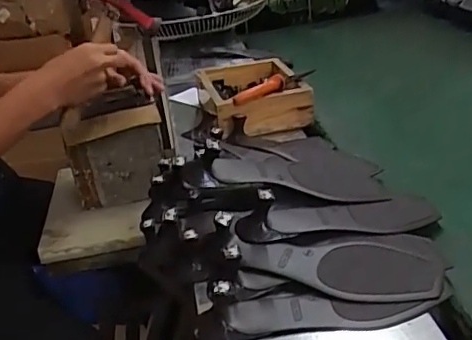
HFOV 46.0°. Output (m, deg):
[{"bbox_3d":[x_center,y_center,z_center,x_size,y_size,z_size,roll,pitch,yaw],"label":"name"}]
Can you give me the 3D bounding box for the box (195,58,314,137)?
[{"bbox_3d":[0.029,-0.117,0.901,0.156,0.078,0.195,-11,27,-10],"label":"box"}]

